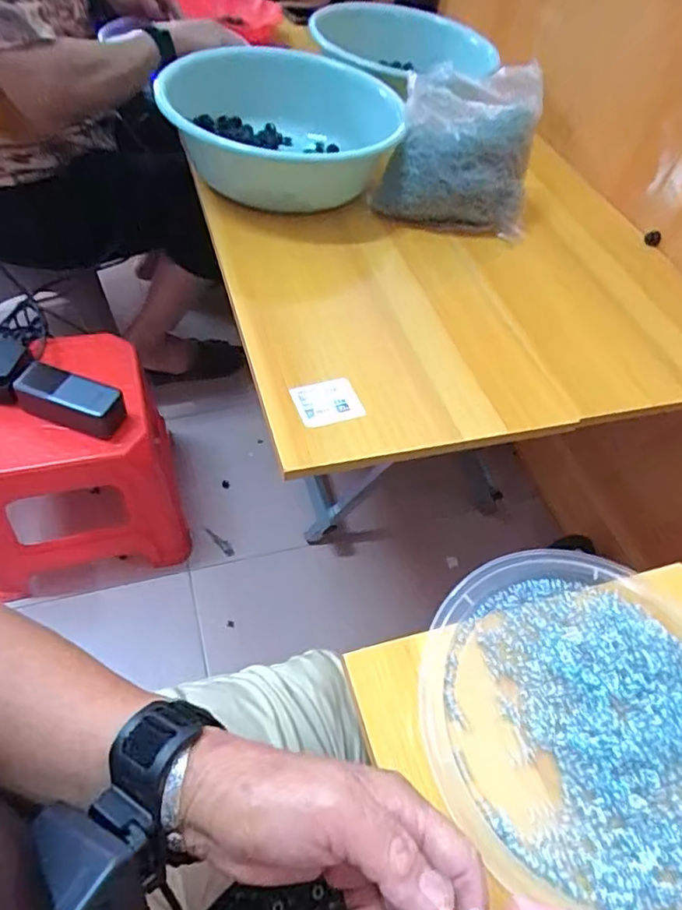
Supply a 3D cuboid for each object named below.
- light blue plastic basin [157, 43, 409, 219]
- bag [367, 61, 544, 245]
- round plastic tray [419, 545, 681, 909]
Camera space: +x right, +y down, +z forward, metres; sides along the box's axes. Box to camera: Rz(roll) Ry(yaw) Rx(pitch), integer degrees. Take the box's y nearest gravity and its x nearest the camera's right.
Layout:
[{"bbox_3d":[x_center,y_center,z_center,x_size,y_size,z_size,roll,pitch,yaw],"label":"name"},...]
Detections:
[{"bbox_3d":[-0.073,-0.424,0.755,0.306,0.124,0.290,-4,54,-11],"label":"light blue plastic basin"},{"bbox_3d":[0.157,-0.406,0.767,0.199,0.138,0.227,9,52,-1],"label":"bag"},{"bbox_3d":[0.174,0.173,0.387,0.230,0.020,0.229,2,54,-3],"label":"round plastic tray"}]

